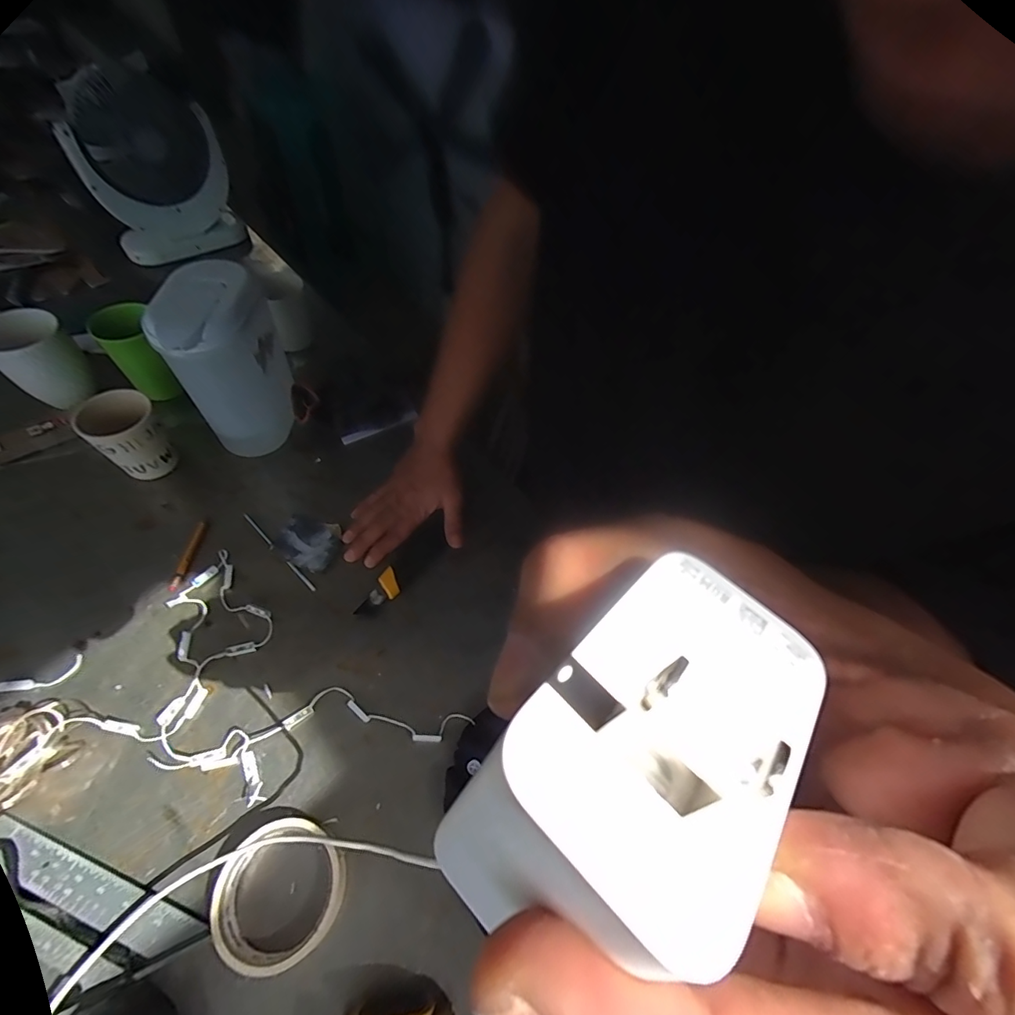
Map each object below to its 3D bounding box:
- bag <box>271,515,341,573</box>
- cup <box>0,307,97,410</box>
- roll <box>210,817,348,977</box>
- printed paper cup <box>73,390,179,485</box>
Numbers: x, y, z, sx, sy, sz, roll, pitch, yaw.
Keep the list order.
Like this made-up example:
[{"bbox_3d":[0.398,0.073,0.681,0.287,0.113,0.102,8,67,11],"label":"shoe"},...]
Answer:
[{"bbox_3d":[-0.229,0.040,0.533,0.070,0.009,0.061,14,56,5],"label":"bag"},{"bbox_3d":[-0.589,-0.187,0.586,0.071,0.100,0.081,37,61,19],"label":"cup"},{"bbox_3d":[-0.172,0.292,0.353,0.089,0.030,0.089,2,56,-3],"label":"roll"},{"bbox_3d":[-0.436,-0.082,0.539,0.071,0.093,0.068,-36,66,-25],"label":"printed paper cup"}]

